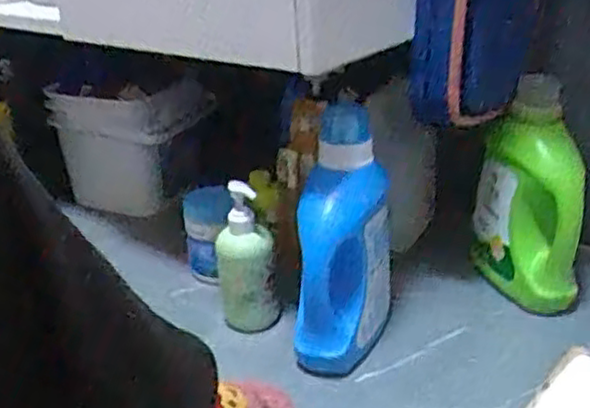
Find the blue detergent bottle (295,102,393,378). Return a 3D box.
[{"bbox_3d":[0.055,0.049,0.838,0.092,0.266,0.147,5,26,20],"label":"blue detergent bottle"}]

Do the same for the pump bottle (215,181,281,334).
[{"bbox_3d":[-0.064,0.063,0.896,0.071,0.183,0.068,-8,24,-9],"label":"pump bottle"}]

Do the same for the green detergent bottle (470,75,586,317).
[{"bbox_3d":[0.293,-0.003,0.930,0.148,0.266,0.097,1,25,11],"label":"green detergent bottle"}]

